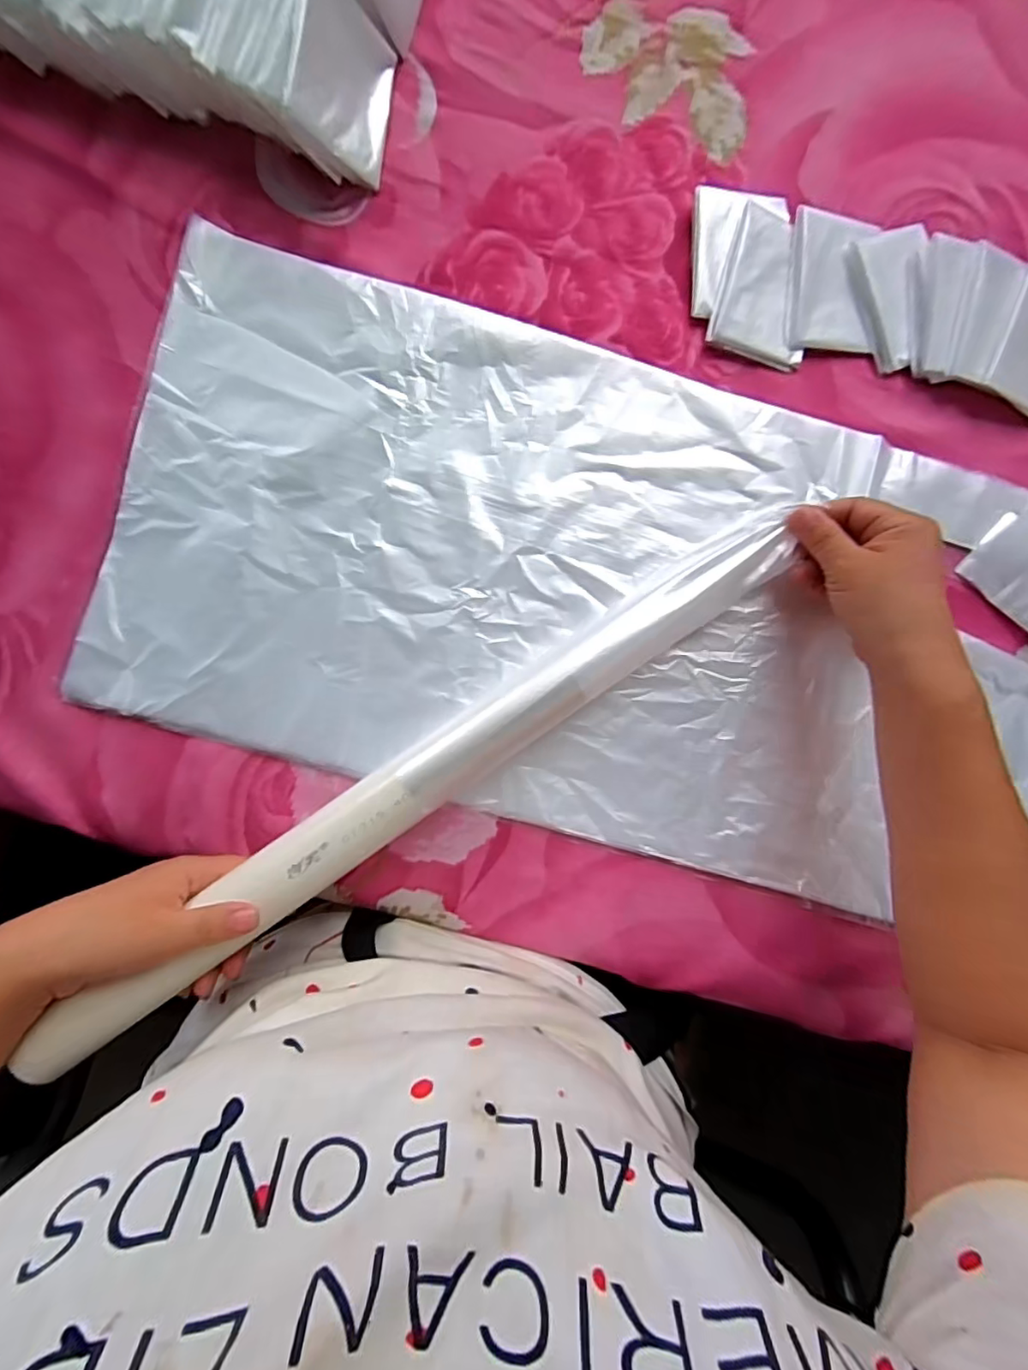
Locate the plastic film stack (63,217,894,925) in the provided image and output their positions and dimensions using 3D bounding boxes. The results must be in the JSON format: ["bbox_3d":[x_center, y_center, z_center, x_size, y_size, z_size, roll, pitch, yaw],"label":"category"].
[{"bbox_3d":[0.010,-0.070,0.351,0.509,0.013,0.304,17,90,-2],"label":"plastic film stack"}]

